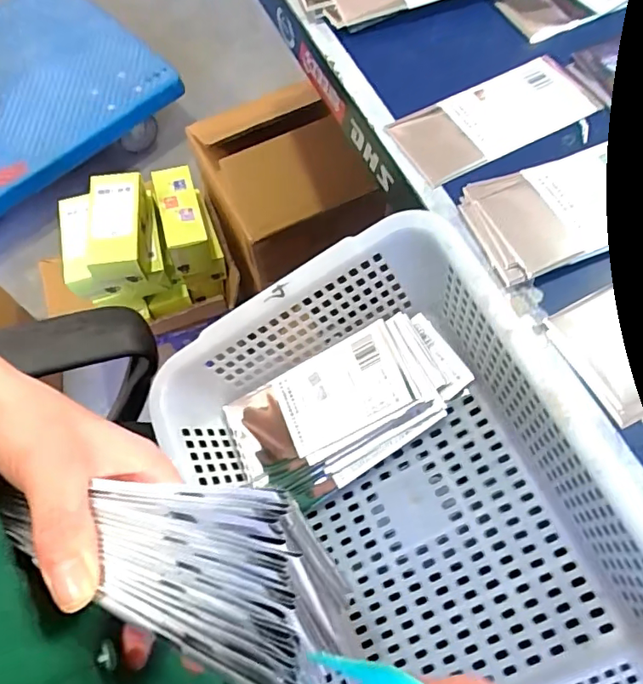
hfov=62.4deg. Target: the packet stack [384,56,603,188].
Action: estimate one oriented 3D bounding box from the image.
[{"bbox_3d":[0.132,-0.173,0.408,0.152,0.011,0.063,-26,66,-9],"label":"packet stack"}]

